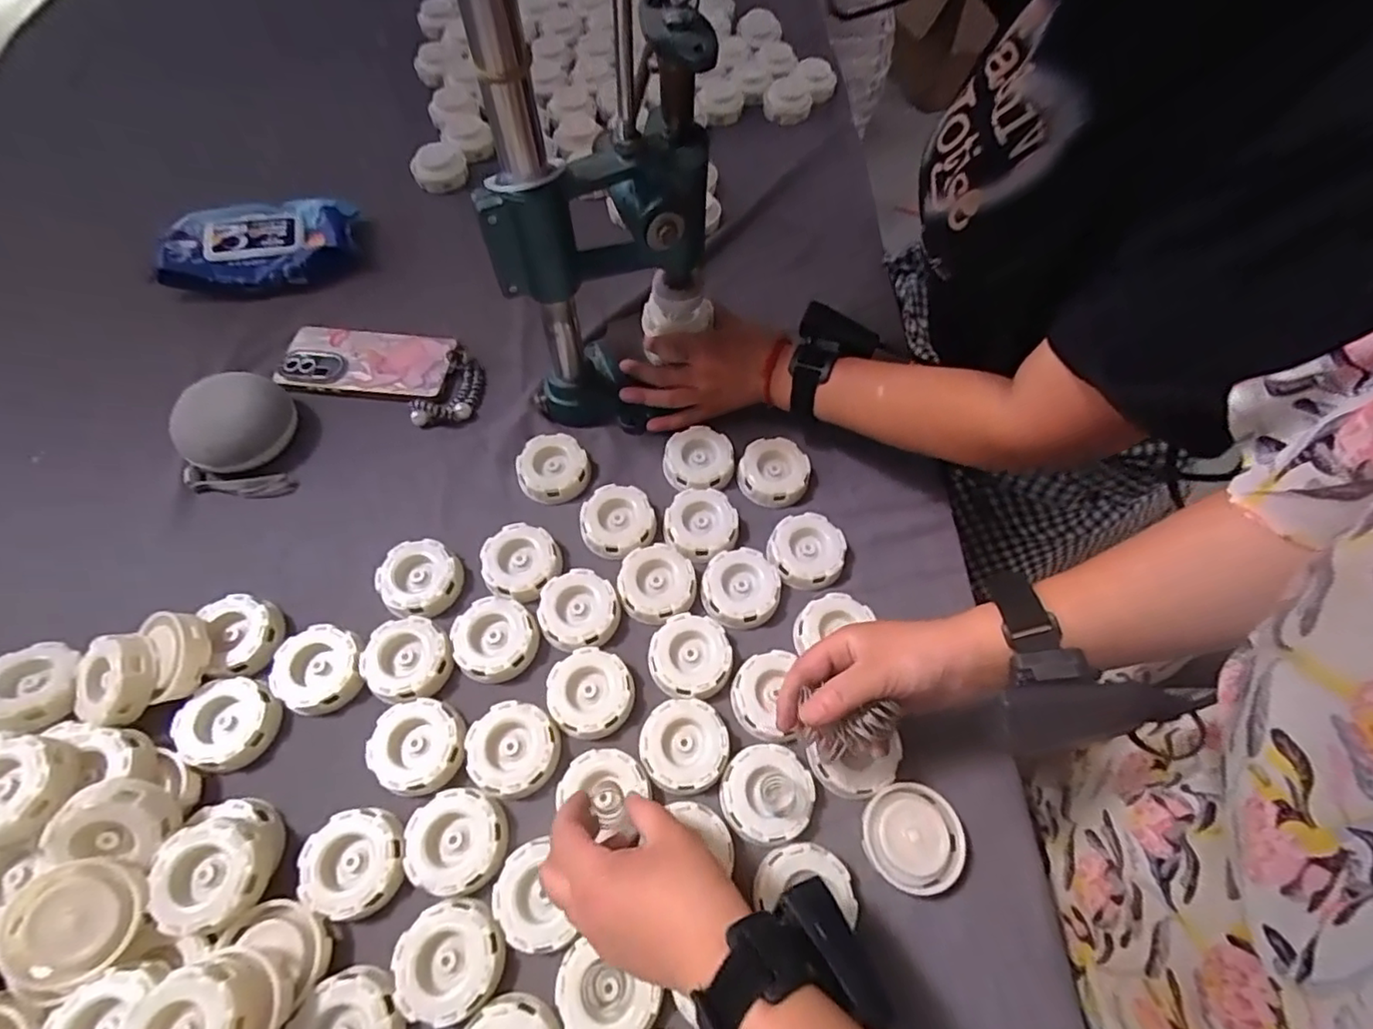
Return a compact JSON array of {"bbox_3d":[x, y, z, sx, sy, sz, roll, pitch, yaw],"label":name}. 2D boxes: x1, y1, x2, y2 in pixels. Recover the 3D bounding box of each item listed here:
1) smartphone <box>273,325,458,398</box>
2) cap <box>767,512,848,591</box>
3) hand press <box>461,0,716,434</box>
[{"bbox_3d":[-0.321,-0.153,0.620,0.166,0.013,0.074,4,60,1],"label":"smartphone"},{"bbox_3d":[0.101,0.031,0.522,0.060,0.022,0.064,1,60,-1],"label":"cap"},{"bbox_3d":[-0.055,-0.236,0.460,0.159,0.359,0.148,4,60,1],"label":"hand press"}]

